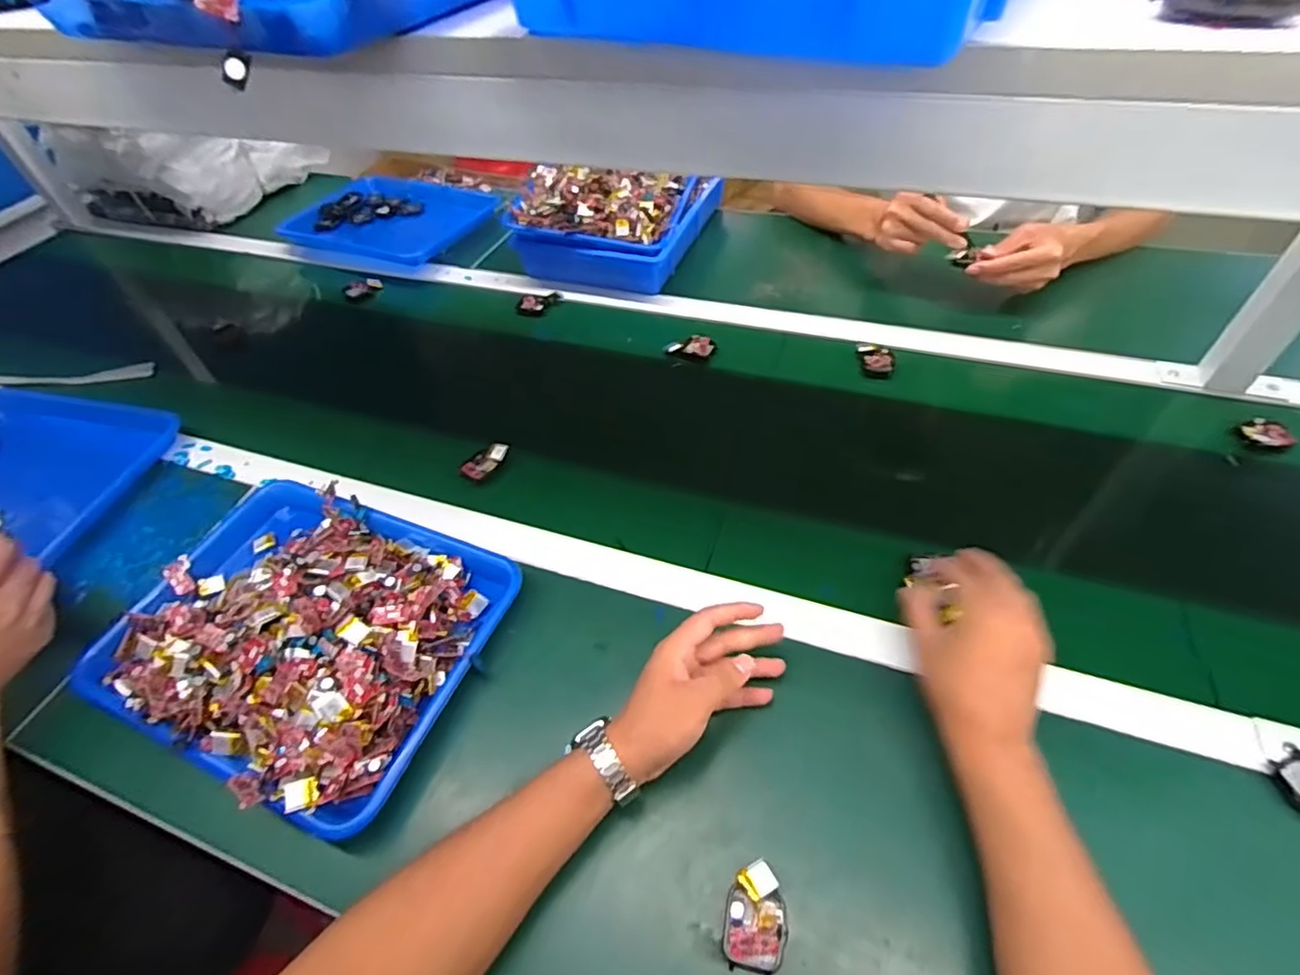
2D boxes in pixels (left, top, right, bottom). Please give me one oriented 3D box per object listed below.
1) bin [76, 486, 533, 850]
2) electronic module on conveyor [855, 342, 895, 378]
[{"bbox_3d":[-0.316,0.116,0.540,0.336,0.058,0.258,16,54,18],"label":"bin"},{"bbox_3d":[0.283,-0.161,0.754,0.045,0.014,0.048,7,52,12],"label":"electronic module on conveyor"}]

